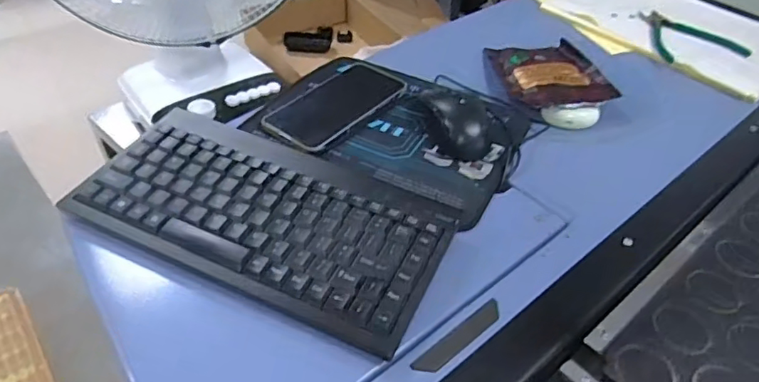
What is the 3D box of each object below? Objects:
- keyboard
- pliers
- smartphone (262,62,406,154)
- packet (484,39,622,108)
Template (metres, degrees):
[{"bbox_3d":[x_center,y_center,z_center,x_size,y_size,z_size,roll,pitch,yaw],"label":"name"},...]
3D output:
[{"bbox_3d":[-0.093,0.020,0.447,0.288,0.030,0.149,20,45,17],"label":"keyboard"},{"bbox_3d":[0.408,-0.214,0.750,0.125,0.009,0.134,-8,44,-12],"label":"pliers"},{"bbox_3d":[-0.045,-0.091,0.581,0.080,0.010,0.159,28,48,25],"label":"smartphone"},{"bbox_3d":[0.211,-0.144,0.681,0.118,0.027,0.145,-2,43,-6],"label":"packet"}]

